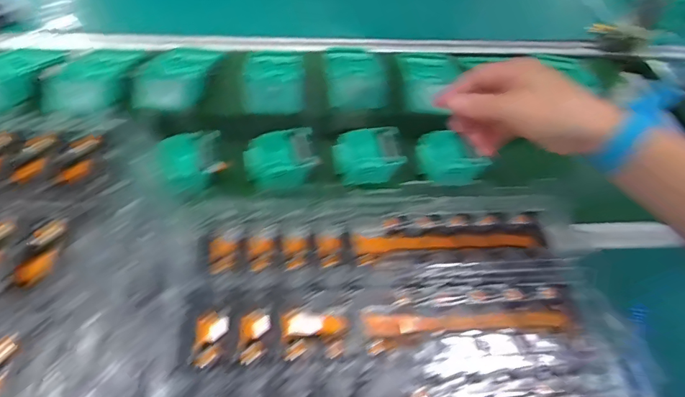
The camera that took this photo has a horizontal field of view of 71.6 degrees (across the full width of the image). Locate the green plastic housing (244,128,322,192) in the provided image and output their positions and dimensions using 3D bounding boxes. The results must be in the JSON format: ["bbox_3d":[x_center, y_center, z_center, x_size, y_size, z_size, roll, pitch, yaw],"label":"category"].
[{"bbox_3d":[-0.081,-0.054,0.634,0.094,0.032,0.081,-10,51,-12],"label":"green plastic housing"}]

